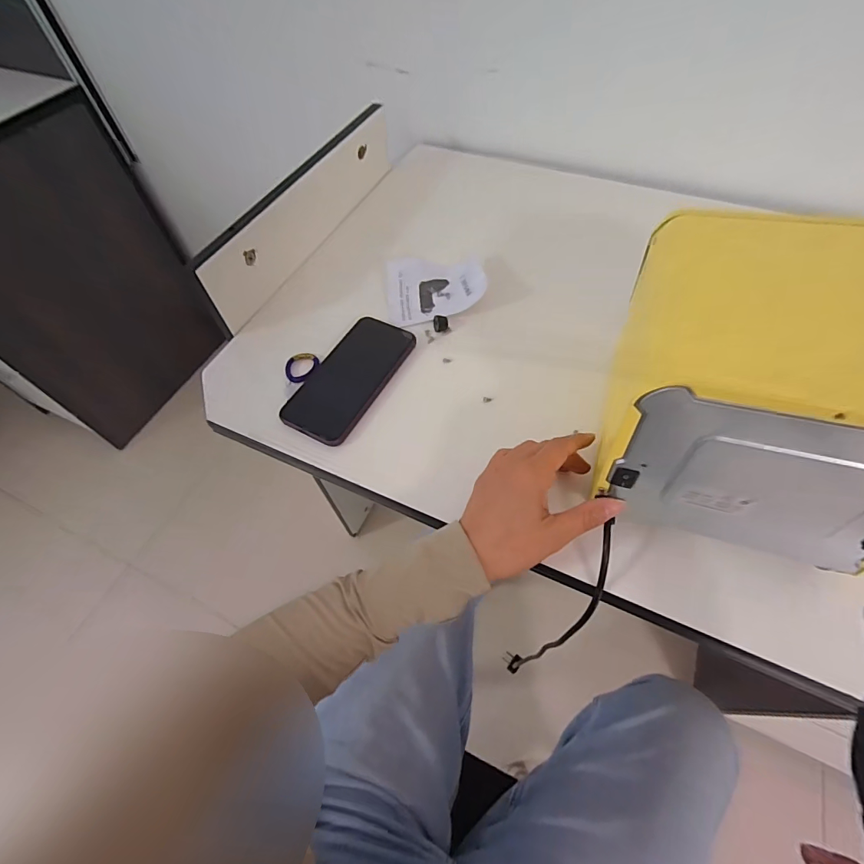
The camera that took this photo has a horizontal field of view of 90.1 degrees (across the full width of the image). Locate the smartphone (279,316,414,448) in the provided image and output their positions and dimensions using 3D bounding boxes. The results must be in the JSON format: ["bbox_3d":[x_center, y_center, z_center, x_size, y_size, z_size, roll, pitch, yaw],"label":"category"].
[{"bbox_3d":[-0.084,-0.061,0.462,0.078,0.012,0.159,24,62,16],"label":"smartphone"}]

